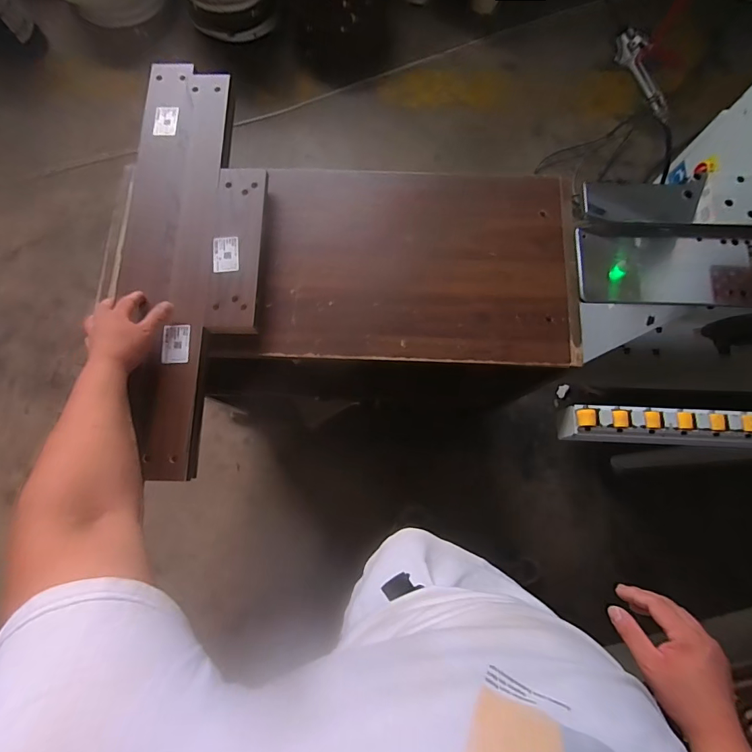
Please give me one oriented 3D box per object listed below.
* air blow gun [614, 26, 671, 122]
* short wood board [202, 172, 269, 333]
[{"bbox_3d":[0.394,-0.442,0.598,0.136,0.033,0.032,41,80,-22],"label":"air blow gun"},{"bbox_3d":[-0.226,-0.207,0.661,0.077,0.019,0.280,1,78,1],"label":"short wood board"}]

